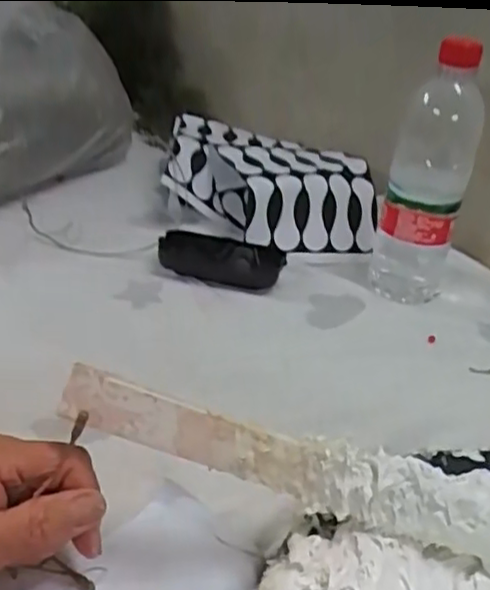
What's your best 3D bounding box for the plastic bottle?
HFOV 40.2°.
[{"bbox_3d":[0.157,-0.100,0.572,0.063,0.208,0.056,18,33,17],"label":"plastic bottle"}]

